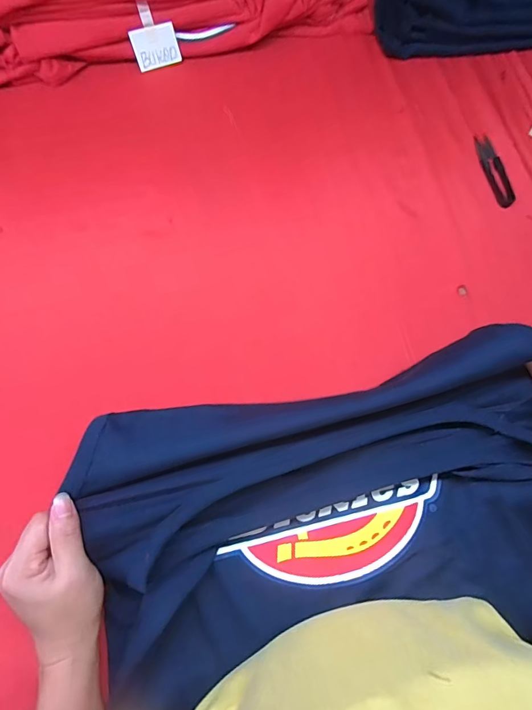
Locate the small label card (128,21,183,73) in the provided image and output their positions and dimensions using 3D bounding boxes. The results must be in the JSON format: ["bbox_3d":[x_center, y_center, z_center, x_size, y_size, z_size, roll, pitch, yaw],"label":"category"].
[{"bbox_3d":[-0.135,-0.376,0.504,0.054,0.042,0.004,-15,52,1],"label":"small label card"}]

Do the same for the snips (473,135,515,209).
[{"bbox_3d":[0.267,-0.214,0.480,0.025,0.004,0.096,-10,75,-4],"label":"snips"}]

